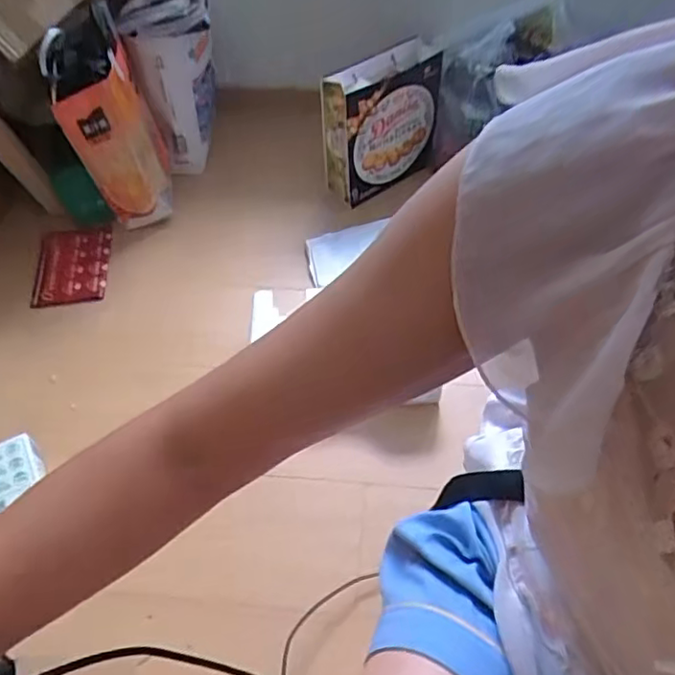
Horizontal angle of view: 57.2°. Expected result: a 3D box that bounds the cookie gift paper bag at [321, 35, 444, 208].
[{"bbox_3d":[0.092,-0.454,1.291,0.259,0.271,0.098,-33,59,-19],"label":"cookie gift paper bag"}]

